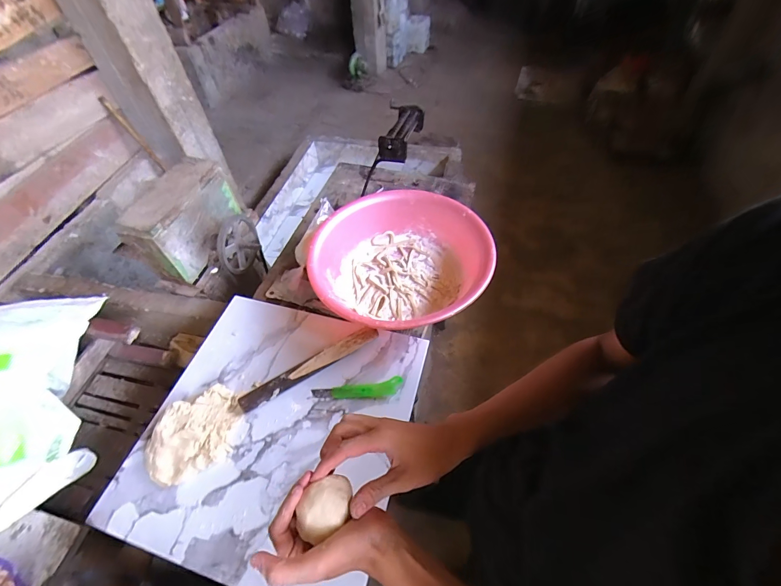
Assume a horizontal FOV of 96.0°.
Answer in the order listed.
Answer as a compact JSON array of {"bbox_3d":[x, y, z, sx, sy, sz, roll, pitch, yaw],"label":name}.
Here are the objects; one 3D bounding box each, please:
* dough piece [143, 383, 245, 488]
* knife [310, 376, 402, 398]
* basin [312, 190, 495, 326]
[{"bbox_3d":[-0.370,0.263,0.669,0.162,0.045,0.139,-21,53,-12],"label":"dough piece"},{"bbox_3d":[-0.067,0.197,0.709,0.182,0.016,0.034,-6,51,-1],"label":"knife"},{"bbox_3d":[0.028,-0.077,0.858,0.401,0.134,0.415,-2,52,3],"label":"basin"}]

